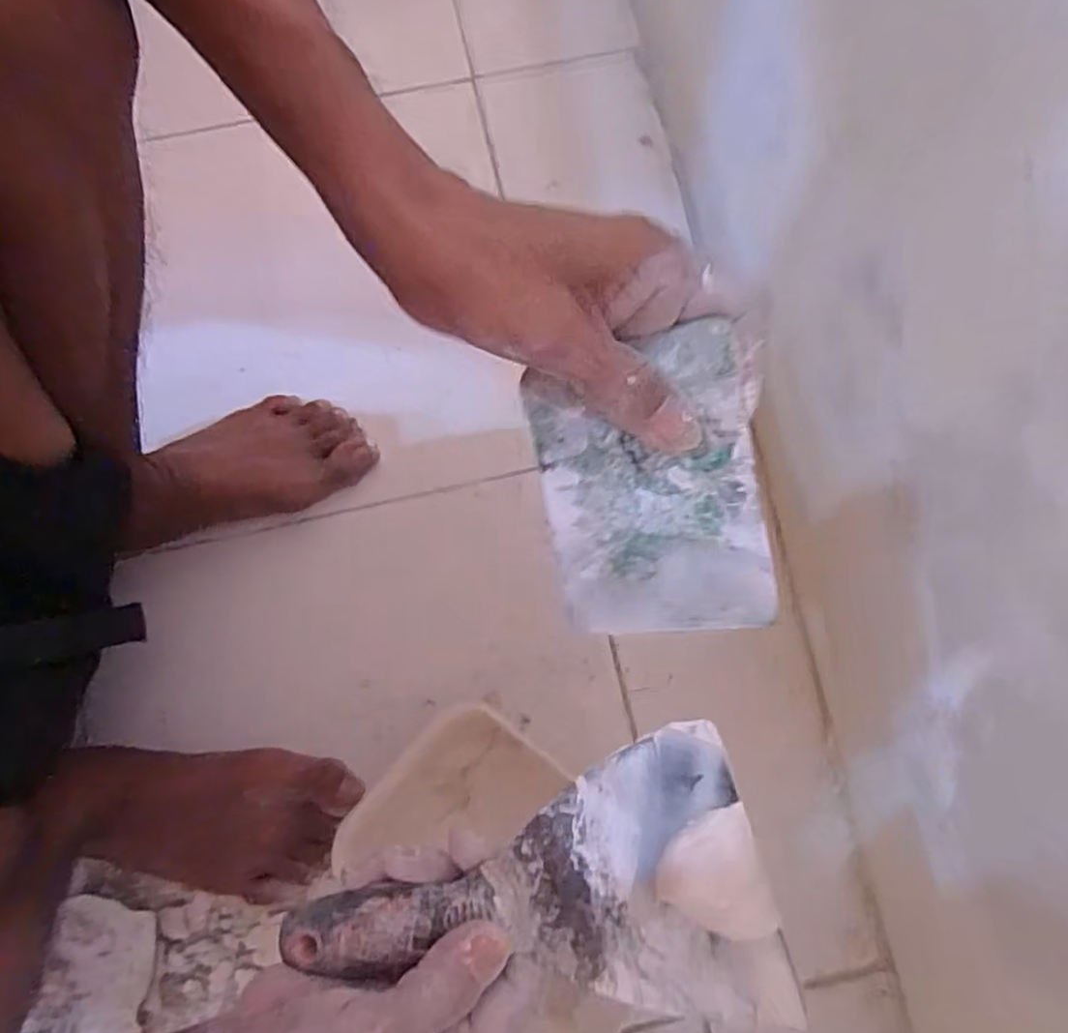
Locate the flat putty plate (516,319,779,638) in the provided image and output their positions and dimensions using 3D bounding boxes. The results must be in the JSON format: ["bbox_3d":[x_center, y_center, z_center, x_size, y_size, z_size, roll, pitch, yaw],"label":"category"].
[{"bbox_3d":[0.040,-0.008,0.252,0.078,0.004,0.102,-8,97,26],"label":"flat putty plate"}]

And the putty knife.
[{"bbox_3d":[-0.013,0.144,0.257,0.189,0.020,0.091,-17,74,16],"label":"putty knife"}]

